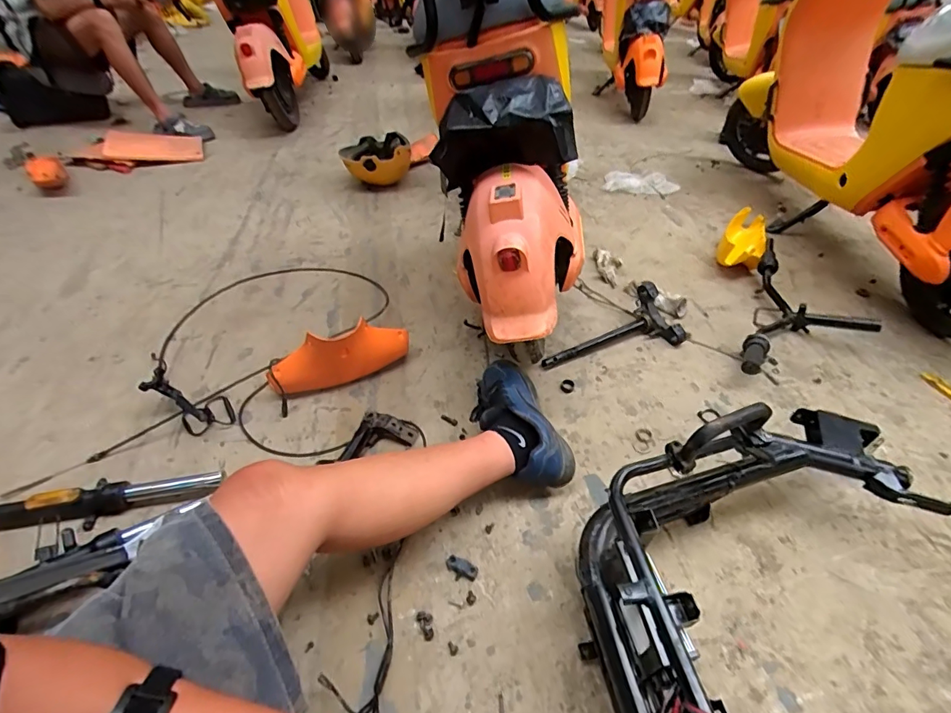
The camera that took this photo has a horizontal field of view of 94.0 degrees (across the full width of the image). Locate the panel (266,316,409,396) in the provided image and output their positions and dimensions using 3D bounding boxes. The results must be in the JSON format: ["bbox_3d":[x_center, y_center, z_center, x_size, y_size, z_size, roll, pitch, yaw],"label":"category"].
[{"bbox_3d":[-0.274,0.004,0.921,0.295,0.134,0.041,-17,47,-21],"label":"panel"}]

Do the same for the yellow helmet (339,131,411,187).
[{"bbox_3d":[-0.369,-0.728,1.671,0.246,0.168,0.189,-8,44,-12],"label":"yellow helmet"}]

